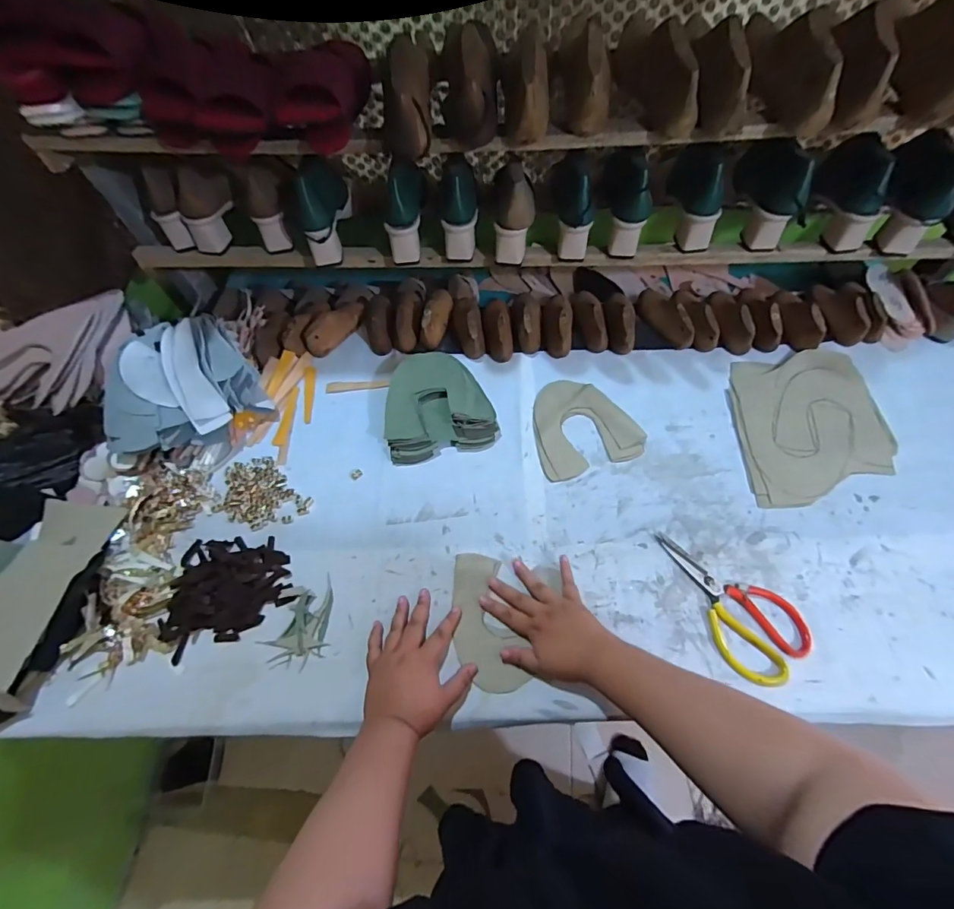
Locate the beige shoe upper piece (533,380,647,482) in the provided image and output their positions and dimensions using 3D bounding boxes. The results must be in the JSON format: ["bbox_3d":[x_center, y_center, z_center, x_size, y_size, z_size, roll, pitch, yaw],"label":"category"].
[{"bbox_3d":[0.165,-0.051,0.730,0.163,0.007,0.167,-17,62,-6],"label":"beige shoe upper piece"}]

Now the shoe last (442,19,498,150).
[{"bbox_3d":[-0.009,-0.514,0.604,0.074,0.088,0.209,-3,61,2],"label":"shoe last"}]

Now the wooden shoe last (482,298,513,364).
[{"bbox_3d":[0.036,-0.231,0.806,0.049,0.056,0.133,-4,61,1],"label":"wooden shoe last"}]

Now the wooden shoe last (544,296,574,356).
[{"bbox_3d":[0.143,-0.234,0.797,0.052,0.053,0.132,3,62,5],"label":"wooden shoe last"}]

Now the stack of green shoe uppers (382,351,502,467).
[{"bbox_3d":[-0.065,-0.084,0.738,0.169,0.047,0.177,-12,61,-3],"label":"stack of green shoe uppers"}]

